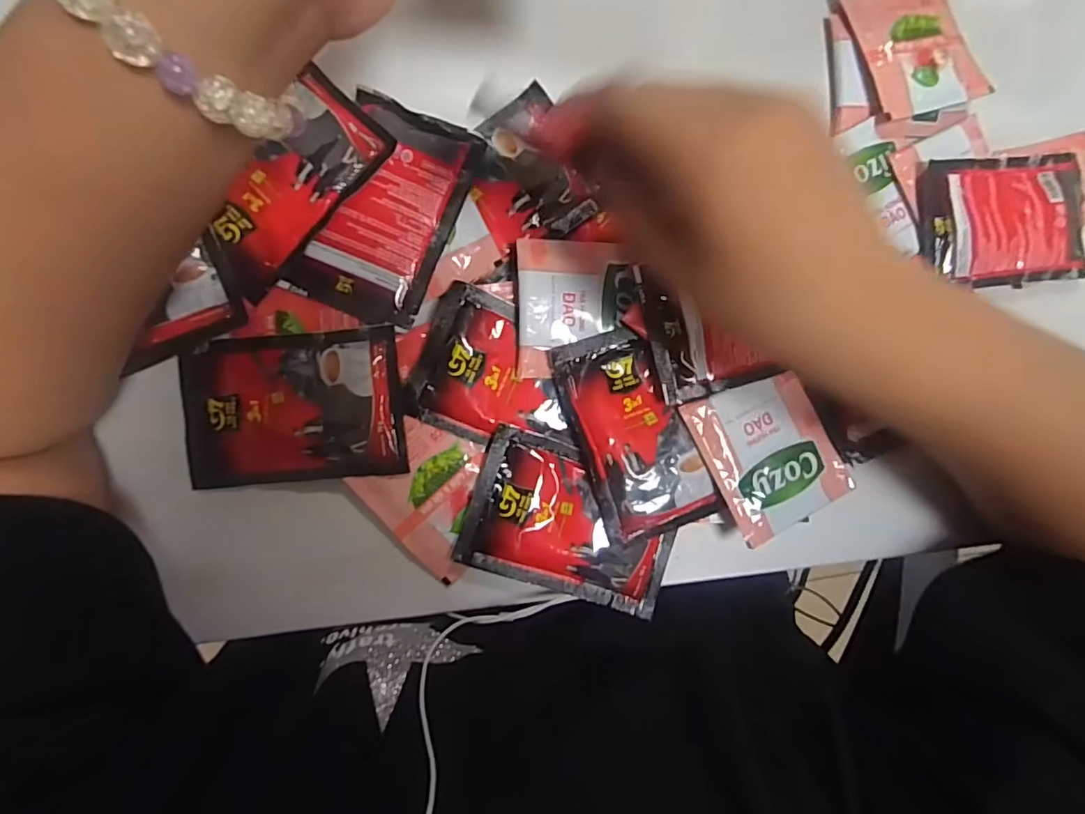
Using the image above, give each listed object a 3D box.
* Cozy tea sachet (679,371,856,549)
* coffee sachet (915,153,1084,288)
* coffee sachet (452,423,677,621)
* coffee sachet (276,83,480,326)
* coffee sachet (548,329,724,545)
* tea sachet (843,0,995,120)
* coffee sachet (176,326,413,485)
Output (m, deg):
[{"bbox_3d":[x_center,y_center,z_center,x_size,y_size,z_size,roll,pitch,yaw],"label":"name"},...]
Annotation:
[{"bbox_3d":[0.114,0.022,0.260,0.068,0.007,0.075,-24,90,-10],"label":"Cozy tea sachet"},{"bbox_3d":[0.246,-0.099,0.275,0.098,0.006,0.065,-5,90,-6],"label":"coffee sachet"},{"bbox_3d":[0.016,0.056,0.255,0.100,0.011,0.066,19,88,-6],"label":"coffee sachet"},{"bbox_3d":[-0.072,-0.092,0.245,0.061,0.008,0.097,23,87,-5],"label":"coffee sachet"},{"bbox_3d":[0.044,0.013,0.253,0.052,0.012,0.098,-21,92,-6],"label":"coffee sachet"},{"bbox_3d":[0.197,-0.191,0.278,0.063,0.009,0.071,-17,91,-6],"label":"tea sachet"},{"bbox_3d":[-0.114,0.000,0.237,0.098,0.008,0.066,-4,86,-4],"label":"coffee sachet"}]

